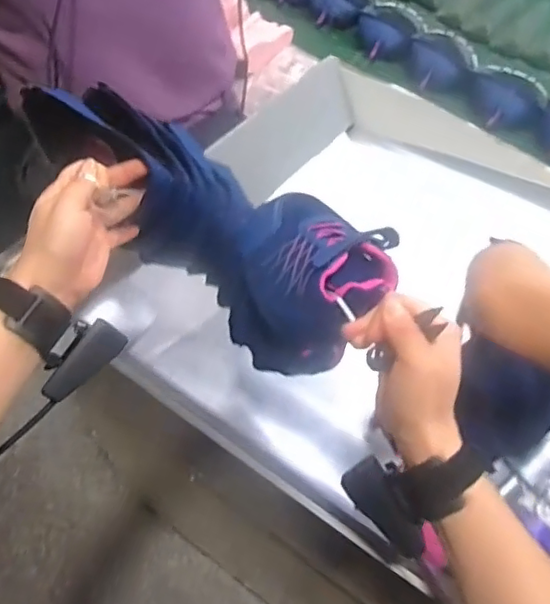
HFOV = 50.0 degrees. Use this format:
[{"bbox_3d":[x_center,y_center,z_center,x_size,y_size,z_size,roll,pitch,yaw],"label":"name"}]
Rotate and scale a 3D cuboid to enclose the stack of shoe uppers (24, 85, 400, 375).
[{"bbox_3d":[-0.068,-0.075,0.563,0.349,0.183,0.130,29,60,9],"label":"stack of shoe uppers"}]

